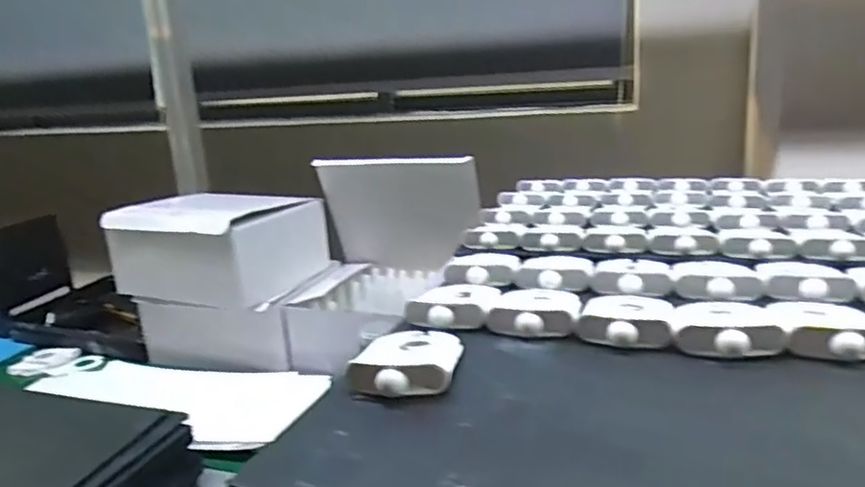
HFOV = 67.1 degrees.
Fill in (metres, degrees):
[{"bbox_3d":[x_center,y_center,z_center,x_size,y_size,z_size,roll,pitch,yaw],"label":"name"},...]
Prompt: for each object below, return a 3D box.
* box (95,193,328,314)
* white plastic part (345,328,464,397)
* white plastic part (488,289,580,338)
[{"bbox_3d":[-0.311,0.004,0.946,0.239,0.125,0.215,2,16,23],"label":"box"},{"bbox_3d":[-0.013,0.065,0.384,0.055,0.016,0.088,-1,15,13],"label":"white plastic part"},{"bbox_3d":[0.073,0.042,0.456,0.057,0.017,0.086,0,15,15],"label":"white plastic part"}]

